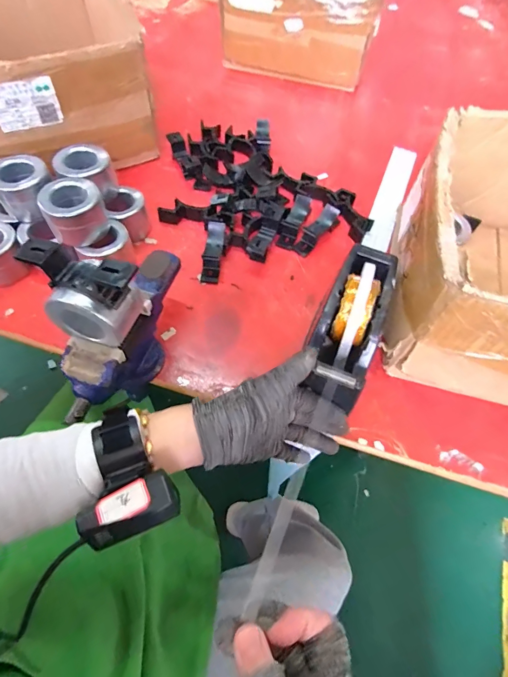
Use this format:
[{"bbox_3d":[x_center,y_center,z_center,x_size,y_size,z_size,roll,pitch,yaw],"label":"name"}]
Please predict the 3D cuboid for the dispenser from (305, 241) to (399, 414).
[{"bbox_3d":[0.109,-0.025,0.390,0.068,0.065,0.195,20,66,8],"label":"dispenser"}]

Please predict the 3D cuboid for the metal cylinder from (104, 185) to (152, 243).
[{"bbox_3d":[-0.186,-0.185,0.533,0.053,0.054,0.067,-18,62,-13],"label":"metal cylinder"}]

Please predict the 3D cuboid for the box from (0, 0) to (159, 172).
[{"bbox_3d":[-0.365,-0.433,0.583,0.375,0.162,0.411,-20,63,-14],"label":"box"}]

